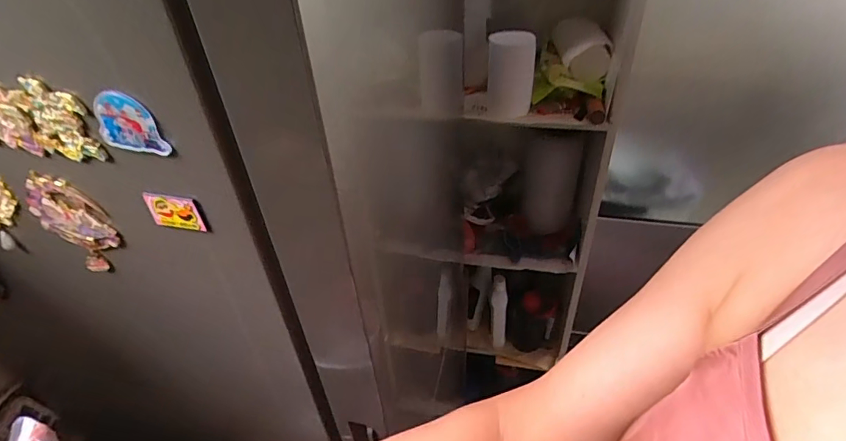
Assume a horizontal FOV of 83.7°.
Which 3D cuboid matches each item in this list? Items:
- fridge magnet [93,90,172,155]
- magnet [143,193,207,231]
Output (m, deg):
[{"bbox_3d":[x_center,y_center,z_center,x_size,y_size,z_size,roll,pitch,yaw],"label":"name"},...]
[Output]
[{"bbox_3d":[-0.192,-0.063,0.304,0.049,0.041,0.004,8,40,12],"label":"fridge magnet"},{"bbox_3d":[-0.186,-0.006,0.351,0.042,0.031,0.004,6,40,10],"label":"magnet"}]

